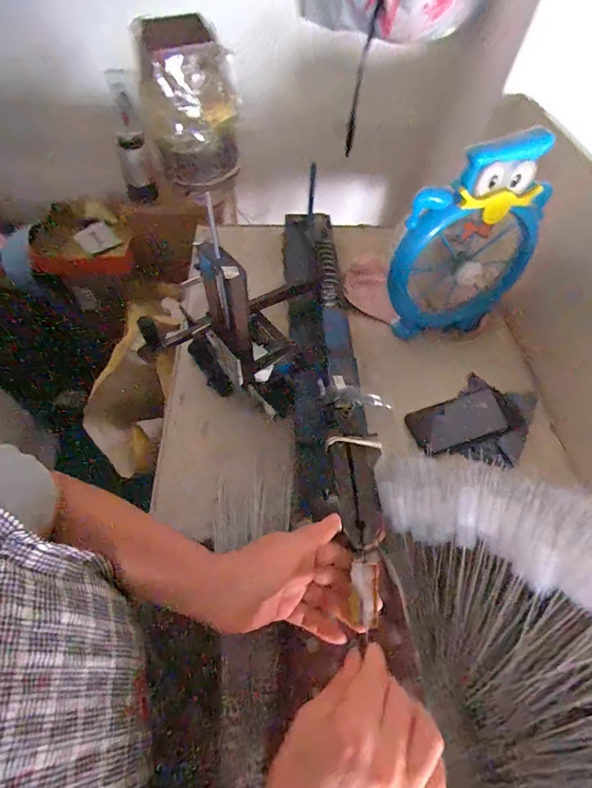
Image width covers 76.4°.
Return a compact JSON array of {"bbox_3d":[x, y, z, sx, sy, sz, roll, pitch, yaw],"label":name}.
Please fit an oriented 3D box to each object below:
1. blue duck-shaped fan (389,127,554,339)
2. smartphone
[{"bbox_3d":[0.266,-0.217,0.586,0.220,0.304,0.072,-10,58,-9],"label":"blue duck-shaped fan"},{"bbox_3d":[0.251,0.042,0.586,0.143,0.005,0.083,-18,48,-1],"label":"smartphone"}]

